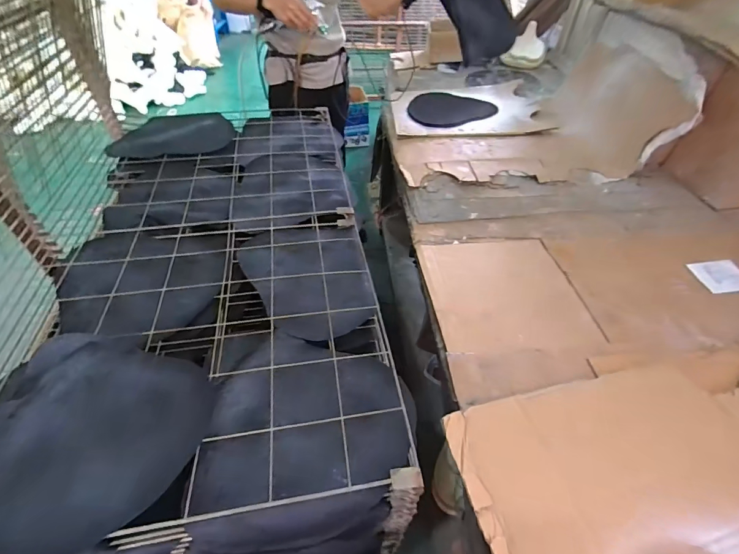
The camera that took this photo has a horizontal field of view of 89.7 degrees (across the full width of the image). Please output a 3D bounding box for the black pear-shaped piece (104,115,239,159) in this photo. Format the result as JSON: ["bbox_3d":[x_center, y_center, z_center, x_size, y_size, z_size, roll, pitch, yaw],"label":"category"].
[{"bbox_3d":[-0.621,-0.444,1.178,0.355,0.081,0.134,-24,51,-23],"label":"black pear-shaped piece"}]

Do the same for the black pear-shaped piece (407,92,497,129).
[{"bbox_3d":[0.338,-0.733,1.612,0.390,0.013,0.320,-23,51,-23],"label":"black pear-shaped piece"}]

